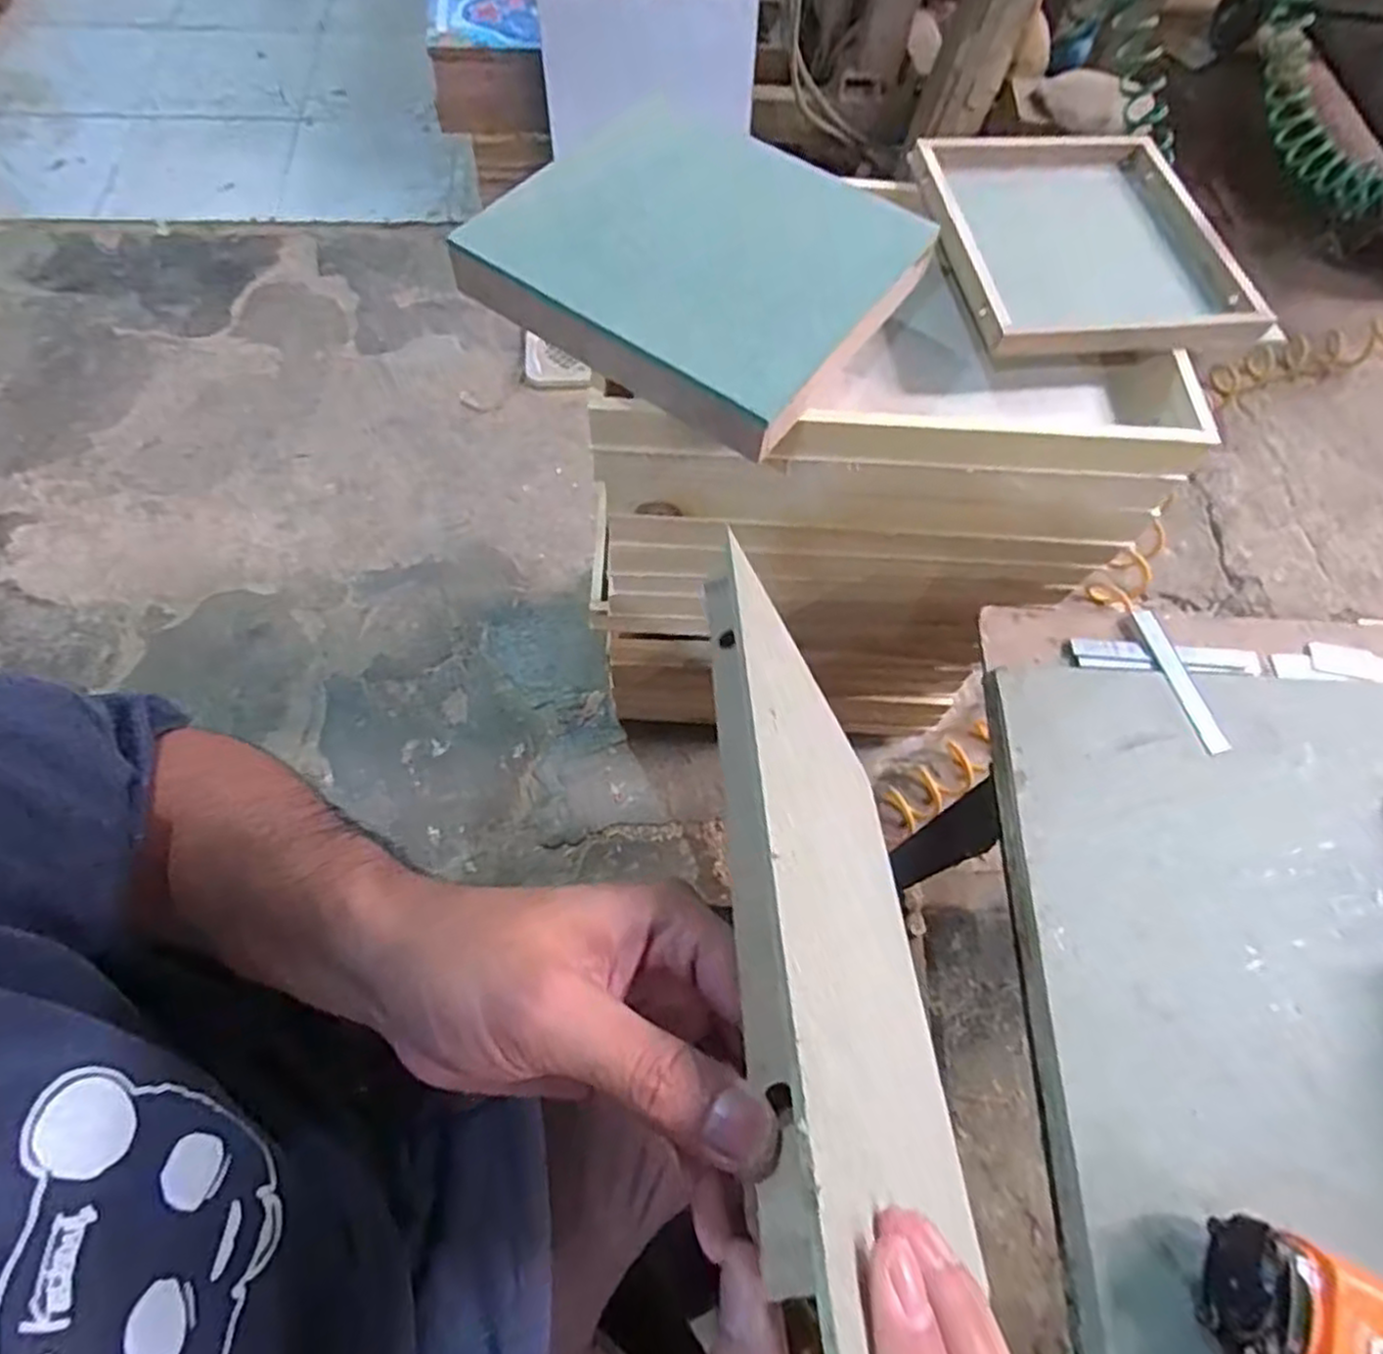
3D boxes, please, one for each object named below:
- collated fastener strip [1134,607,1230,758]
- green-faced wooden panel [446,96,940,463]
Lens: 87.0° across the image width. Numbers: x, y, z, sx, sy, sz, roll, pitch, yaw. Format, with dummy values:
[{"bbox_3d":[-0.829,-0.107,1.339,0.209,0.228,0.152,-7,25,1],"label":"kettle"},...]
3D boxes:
[{"bbox_3d":[0.320,0.001,0.477,0.016,0.004,0.103,-14,67,-9],"label":"collated fastener strip"},{"bbox_3d":[0.003,-0.265,0.455,0.233,0.039,0.206,31,68,11],"label":"green-faced wooden panel"}]

